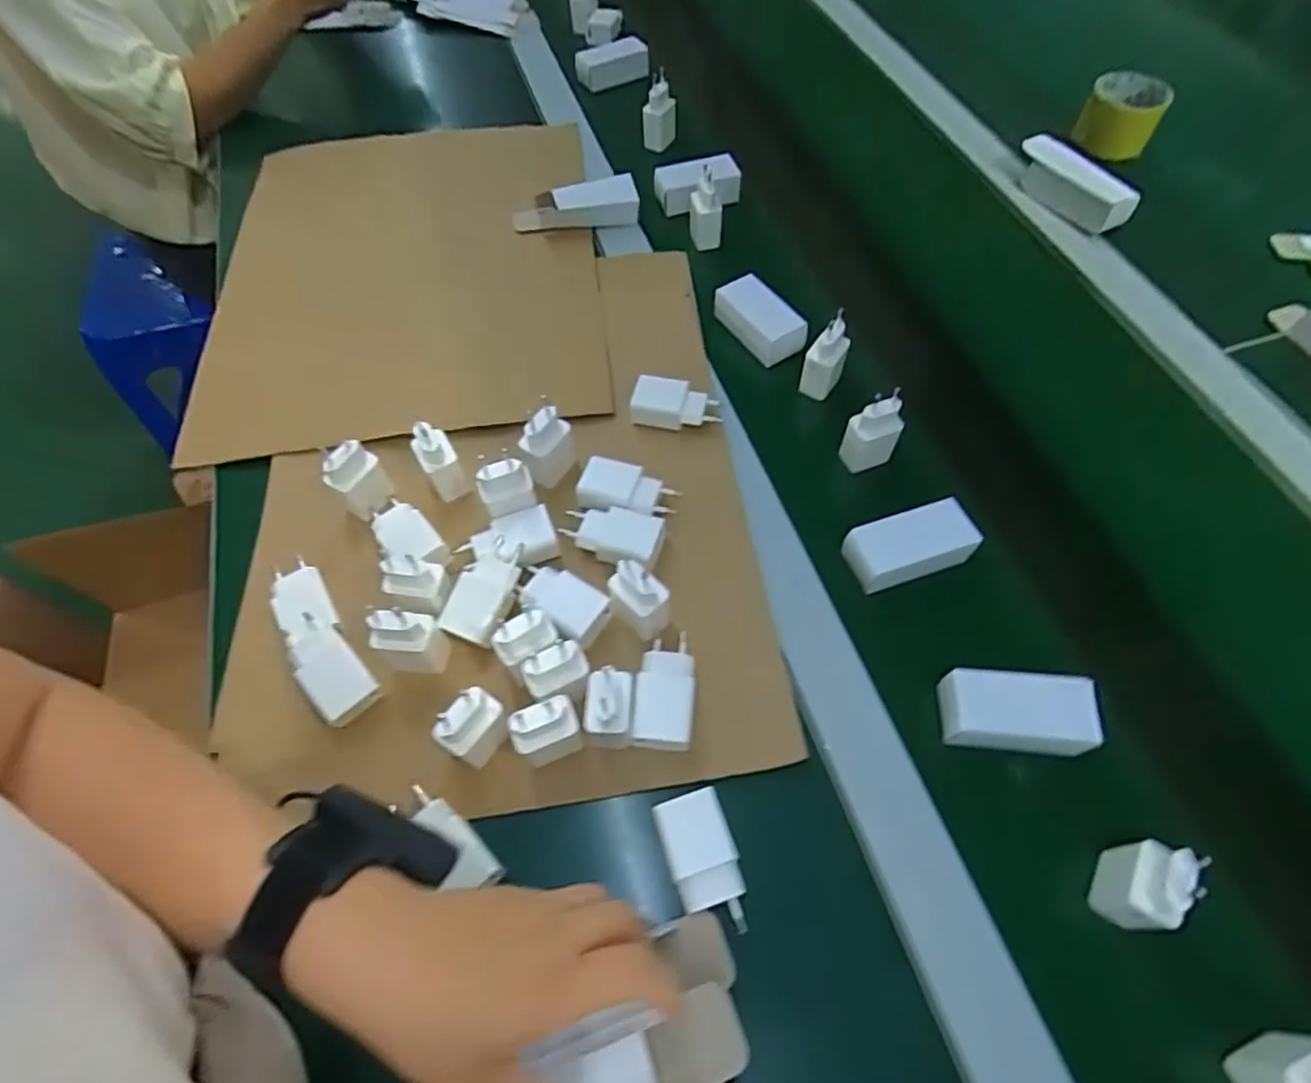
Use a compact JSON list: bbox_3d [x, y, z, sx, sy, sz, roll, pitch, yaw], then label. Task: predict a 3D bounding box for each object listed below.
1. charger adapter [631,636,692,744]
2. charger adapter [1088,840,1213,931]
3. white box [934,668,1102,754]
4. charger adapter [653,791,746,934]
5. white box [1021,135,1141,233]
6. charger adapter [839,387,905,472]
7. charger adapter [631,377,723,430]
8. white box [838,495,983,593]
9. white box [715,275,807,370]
[{"bbox_3d":[0.006,0.101,0.459,0.037,0.029,0.074,3,60,3],"label":"charger adapter"},{"bbox_3d":[0.282,0.196,0.385,0.026,0.068,0.043,31,66,18],"label":"charger adapter"},{"bbox_3d":[0.242,0.114,0.452,0.094,0.028,0.046,3,60,4],"label":"white box"},{"bbox_3d":[0.030,0.198,0.414,0.041,0.033,0.079,-17,61,-8],"label":"charger adapter"},{"bbox_3d":[0.442,-0.380,0.718,0.023,0.059,0.132,-37,66,-18],"label":"white box"},{"bbox_3d":[0.181,-0.089,0.561,0.040,0.066,0.028,-13,61,-6],"label":"charger adapter"},{"bbox_3d":[0.018,-0.119,0.588,0.074,0.025,0.041,8,61,6],"label":"charger adapter"},{"bbox_3d":[0.197,0.003,0.522,0.095,0.026,0.046,-17,61,-8],"label":"white box"},{"bbox_3d":[0.101,-0.213,0.648,0.040,0.038,0.099,-29,64,-14],"label":"white box"}]

